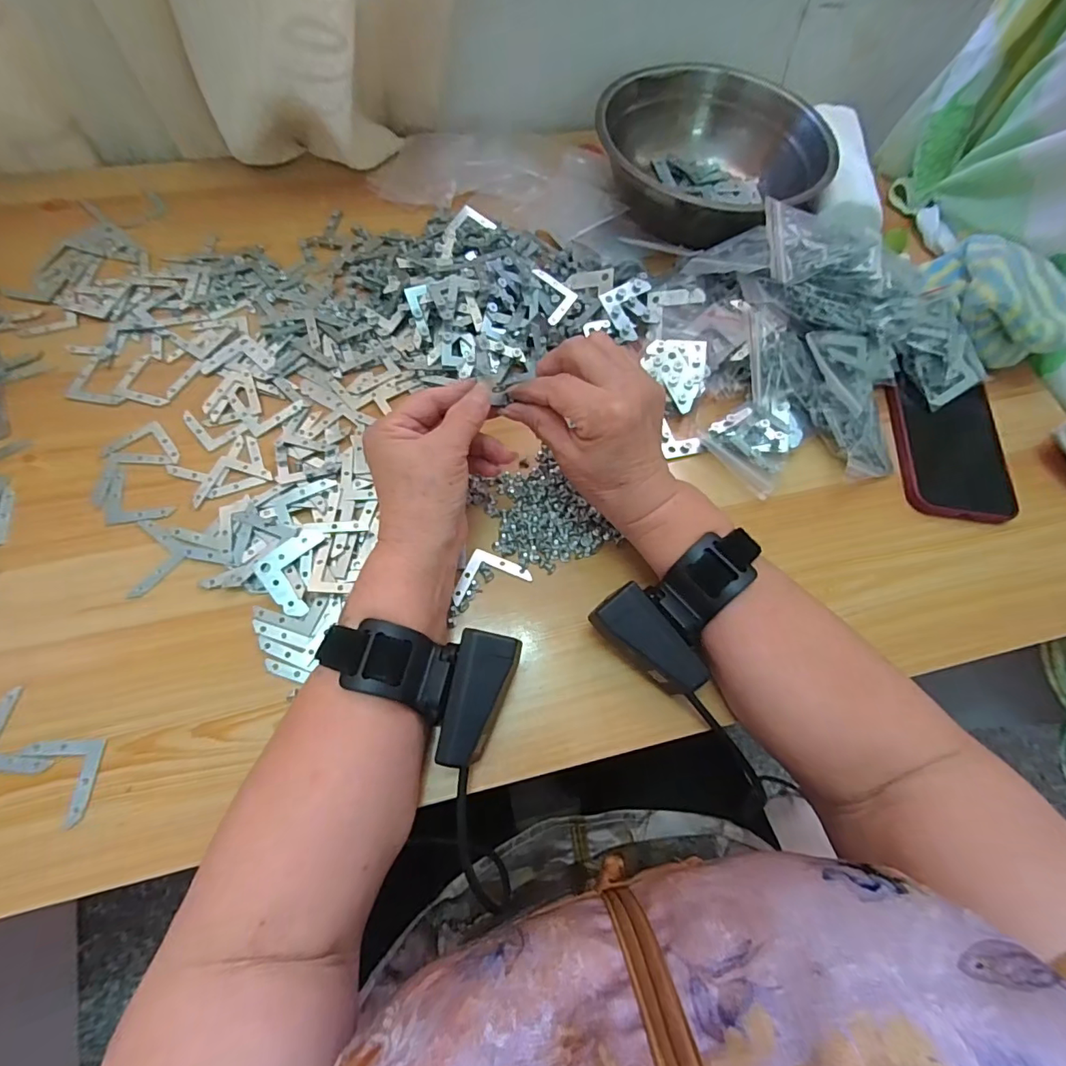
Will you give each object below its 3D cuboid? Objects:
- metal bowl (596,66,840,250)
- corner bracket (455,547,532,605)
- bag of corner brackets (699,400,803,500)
[{"bbox_3d":[0.162,-0.342,0.471,0.197,0.071,0.197,1,66,-3],"label":"metal bowl"},{"bbox_3d":[-0.030,0.024,0.334,0.051,0.006,0.031,-17,68,-11],"label":"corner bracket"},{"bbox_3d":[0.169,-0.068,0.373,0.067,0.018,0.063,-33,72,-17],"label":"bag of corner brackets"}]

